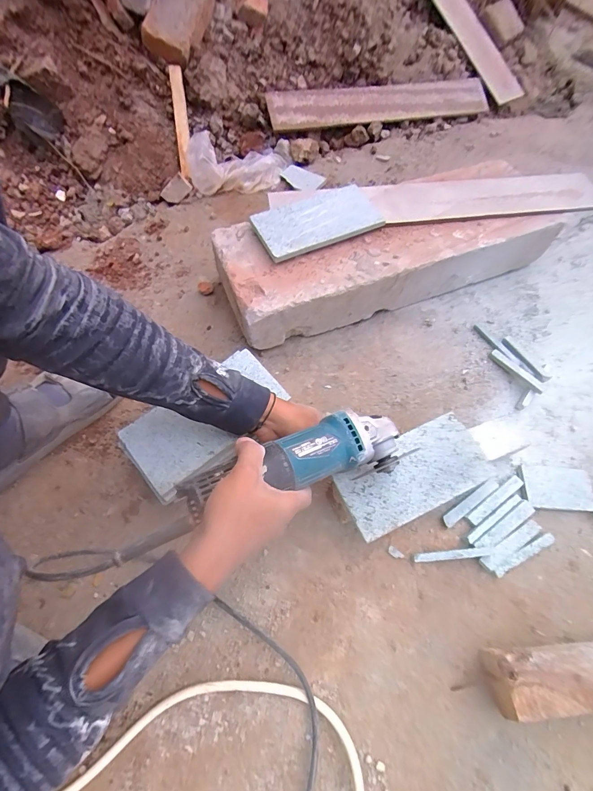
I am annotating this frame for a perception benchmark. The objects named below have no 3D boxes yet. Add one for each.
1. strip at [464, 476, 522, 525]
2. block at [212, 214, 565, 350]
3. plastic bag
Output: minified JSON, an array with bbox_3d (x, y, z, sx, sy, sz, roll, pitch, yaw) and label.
[{"bbox_3d":[0.278,0.146,0.492,0.103,0.010,0.017,-31,68,-17],"label":"strip"},{"bbox_3d":[0.161,-0.261,0.643,0.587,0.108,0.194,-19,65,-12],"label":"block"},{"bbox_3d":[-0.126,-0.539,0.801,0.232,0.065,0.145,-7,63,-6],"label":"plastic bag"}]

